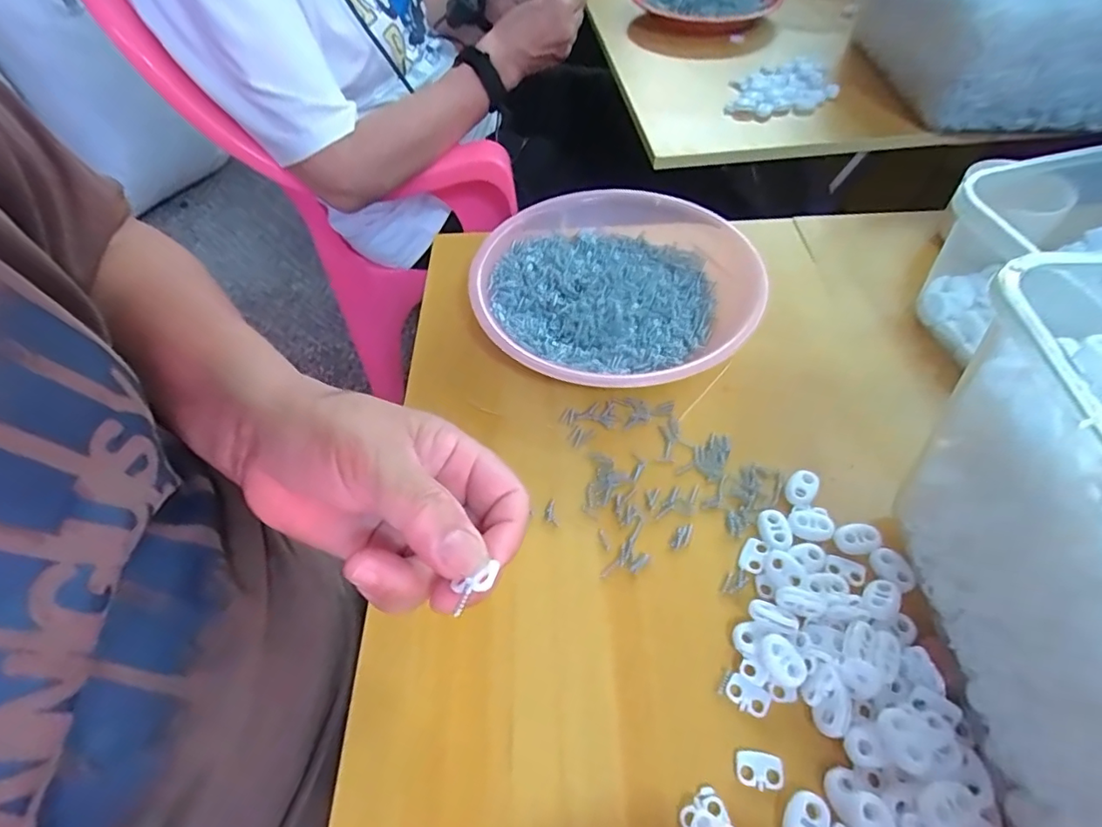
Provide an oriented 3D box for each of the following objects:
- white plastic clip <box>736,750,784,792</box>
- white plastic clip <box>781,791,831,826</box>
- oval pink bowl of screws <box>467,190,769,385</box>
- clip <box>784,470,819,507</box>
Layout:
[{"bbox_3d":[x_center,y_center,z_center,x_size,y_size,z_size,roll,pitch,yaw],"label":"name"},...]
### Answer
[{"bbox_3d":[0.085,0.145,0.219,0.018,0.004,0.013,5,54,6],"label":"white plastic clip"},{"bbox_3d":[0.098,0.157,0.207,0.015,0.004,0.022,33,61,24],"label":"white plastic clip"},{"bbox_3d":[0.048,-0.089,0.374,0.202,0.041,0.193,-14,54,-8],"label":"oval pink bowl of screws"},{"bbox_3d":[0.135,0.040,0.289,0.015,0.004,0.022,30,60,22],"label":"clip"}]

